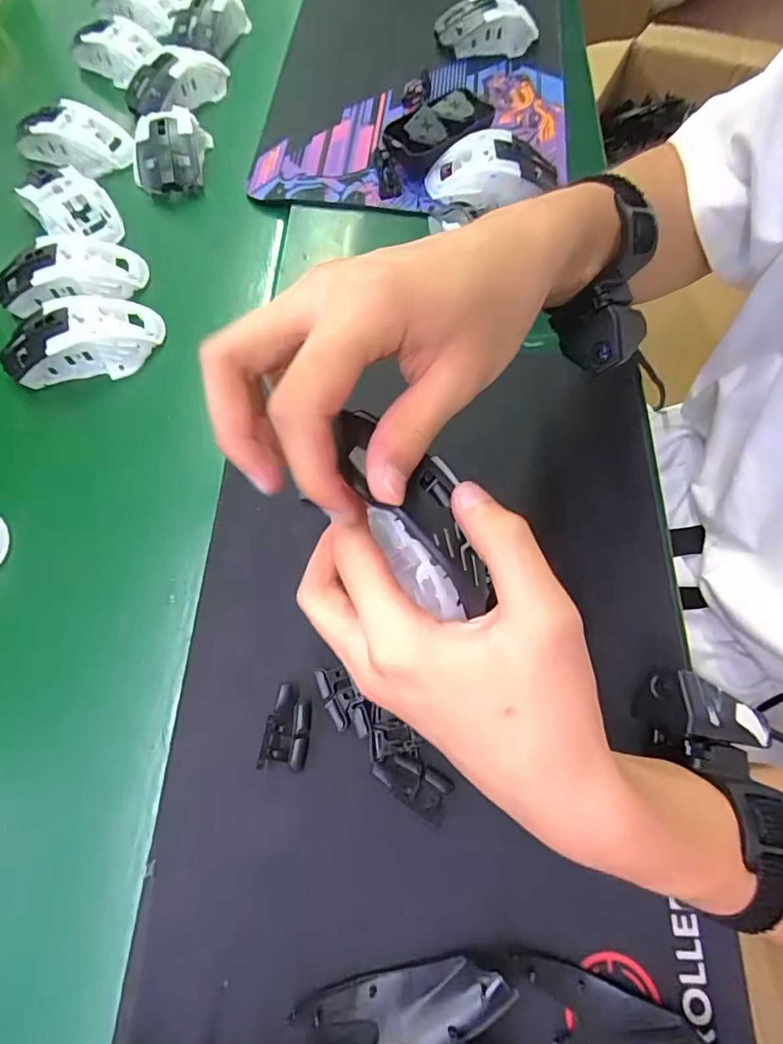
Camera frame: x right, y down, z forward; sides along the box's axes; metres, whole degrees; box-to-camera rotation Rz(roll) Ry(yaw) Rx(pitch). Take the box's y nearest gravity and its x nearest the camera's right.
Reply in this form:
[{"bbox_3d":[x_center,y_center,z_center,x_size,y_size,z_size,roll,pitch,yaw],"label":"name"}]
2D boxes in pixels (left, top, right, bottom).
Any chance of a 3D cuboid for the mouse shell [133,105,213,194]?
[{"bbox_3d":[-0.208,-0.349,0.470,0.065,0.039,0.102,-2,67,0],"label":"mouse shell"}]

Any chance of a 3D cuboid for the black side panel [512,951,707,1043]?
[{"bbox_3d":[0.102,0.238,0.236,0.090,0.021,0.033,20,68,9],"label":"black side panel"}]

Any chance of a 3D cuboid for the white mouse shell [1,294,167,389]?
[{"bbox_3d":[-0.236,-0.142,0.383,0.110,0.035,0.056,-14,67,-6],"label":"white mouse shell"}]

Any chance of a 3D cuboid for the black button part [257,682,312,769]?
[{"bbox_3d":[-0.057,0.111,0.275,0.022,0.012,0.042,4,67,2],"label":"black button part"}]

